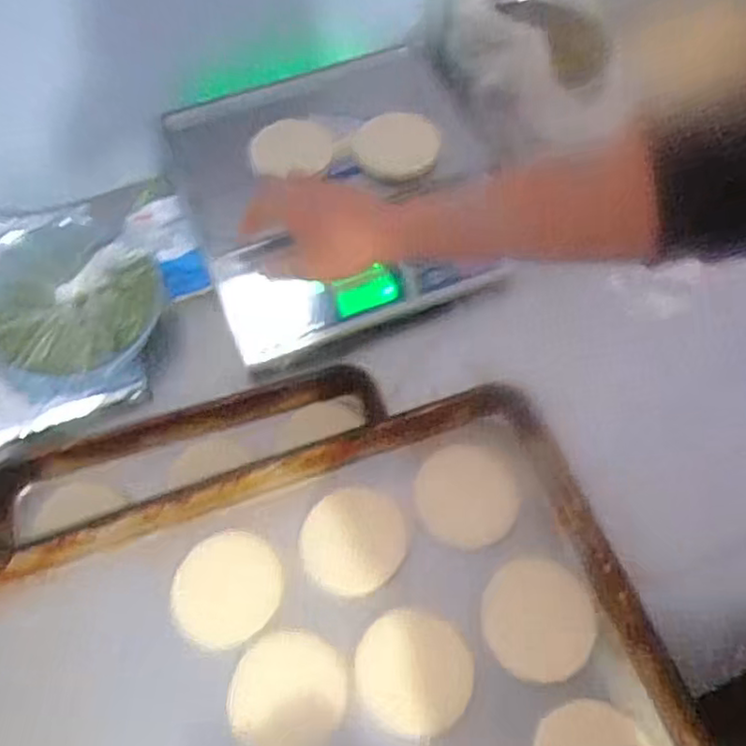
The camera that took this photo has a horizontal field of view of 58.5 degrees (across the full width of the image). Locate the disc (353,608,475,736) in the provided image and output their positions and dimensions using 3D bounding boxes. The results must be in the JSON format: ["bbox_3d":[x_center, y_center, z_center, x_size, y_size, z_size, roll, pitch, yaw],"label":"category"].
[{"bbox_3d":[0.034,0.245,0.550,0.094,0.006,0.090,0,61,1],"label":"disc"}]

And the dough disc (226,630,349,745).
[{"bbox_3d":[-0.069,0.260,0.541,0.091,0.004,0.092,0,61,1],"label":"dough disc"}]

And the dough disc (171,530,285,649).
[{"bbox_3d":[-0.126,0.185,0.575,0.085,0.004,0.094,41,64,5],"label":"dough disc"}]

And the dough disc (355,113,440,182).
[{"bbox_3d":[0.027,-0.257,0.757,0.096,0.012,0.080,8,80,-8],"label":"dough disc"}]

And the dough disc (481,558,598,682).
[{"bbox_3d":[0.140,0.207,0.564,0.091,0.011,0.093,0,61,1],"label":"dough disc"}]

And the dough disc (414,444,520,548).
[{"bbox_3d":[0.084,0.108,0.598,0.088,0.010,0.086,0,61,1],"label":"dough disc"}]

